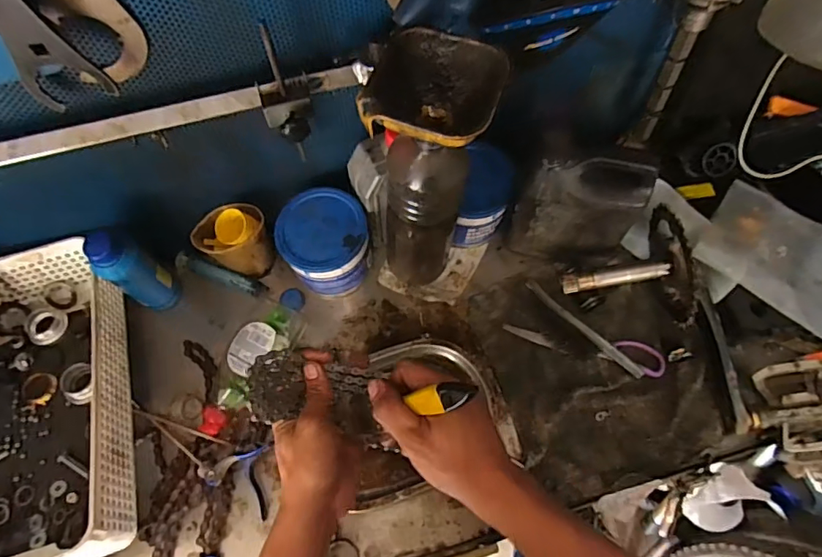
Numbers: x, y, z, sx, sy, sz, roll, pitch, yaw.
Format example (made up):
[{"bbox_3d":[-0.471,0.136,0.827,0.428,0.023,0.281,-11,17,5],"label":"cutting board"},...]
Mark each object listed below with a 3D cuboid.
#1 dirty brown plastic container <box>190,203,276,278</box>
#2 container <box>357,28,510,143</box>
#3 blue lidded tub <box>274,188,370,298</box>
[{"bbox_3d":[-0.213,-0.043,0.616,0.075,0.100,0.057,7,67,6],"label":"dirty brown plastic container"},{"bbox_3d":[0.020,-0.135,0.388,0.093,0.051,0.089,15,67,9],"label":"container"},{"bbox_3d":[-0.100,-0.042,0.599,0.098,0.081,0.097,-1,66,2],"label":"blue lidded tub"}]

